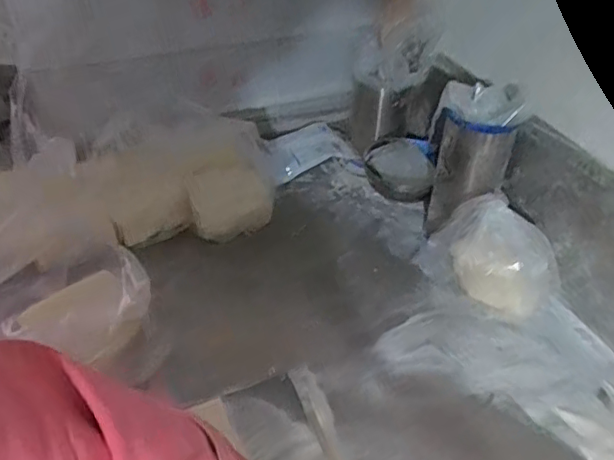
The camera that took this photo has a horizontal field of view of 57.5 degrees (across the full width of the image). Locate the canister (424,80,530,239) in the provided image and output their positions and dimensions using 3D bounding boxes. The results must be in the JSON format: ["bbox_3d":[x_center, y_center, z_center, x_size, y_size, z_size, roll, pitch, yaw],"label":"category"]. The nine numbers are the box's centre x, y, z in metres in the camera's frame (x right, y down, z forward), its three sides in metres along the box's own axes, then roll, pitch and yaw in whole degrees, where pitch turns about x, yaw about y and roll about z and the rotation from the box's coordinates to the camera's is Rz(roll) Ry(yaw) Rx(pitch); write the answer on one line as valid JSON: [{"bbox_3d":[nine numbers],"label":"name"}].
[{"bbox_3d":[0.221,-0.088,0.759,0.107,0.202,0.080,4,40,2],"label":"canister"}]

